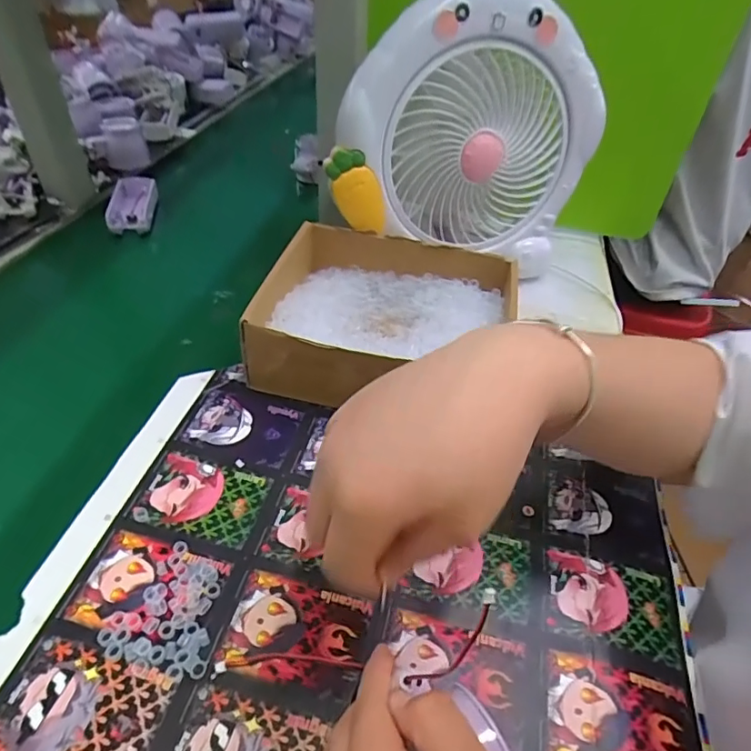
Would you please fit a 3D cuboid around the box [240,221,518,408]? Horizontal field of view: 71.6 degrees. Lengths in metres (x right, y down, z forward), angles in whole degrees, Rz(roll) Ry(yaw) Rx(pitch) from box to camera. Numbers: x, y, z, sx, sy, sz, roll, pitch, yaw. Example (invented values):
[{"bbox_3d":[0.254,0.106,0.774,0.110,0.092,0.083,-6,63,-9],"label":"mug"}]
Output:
[{"bbox_3d":[0.005,-0.048,0.462,0.216,0.070,0.173,11,44,4],"label":"box"}]

